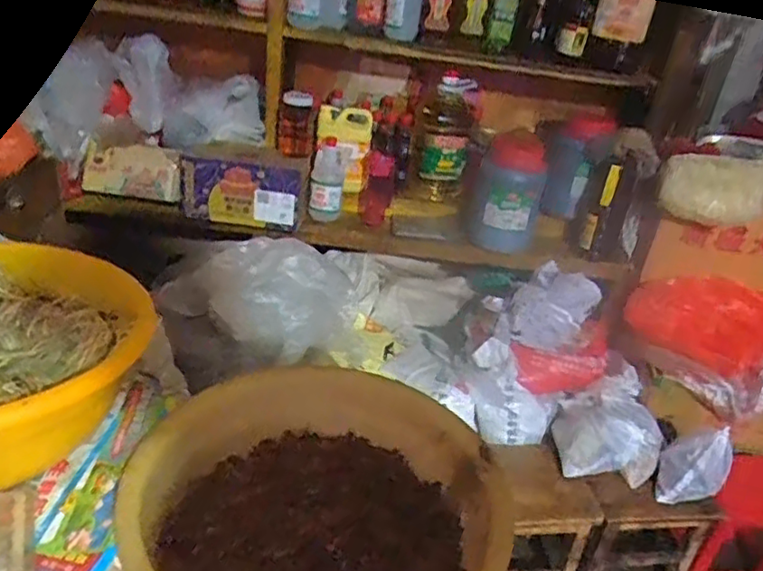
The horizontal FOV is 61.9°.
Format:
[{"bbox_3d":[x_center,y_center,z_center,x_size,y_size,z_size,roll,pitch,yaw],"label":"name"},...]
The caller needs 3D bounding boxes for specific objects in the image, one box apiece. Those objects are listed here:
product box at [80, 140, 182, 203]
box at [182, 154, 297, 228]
[{"bbox_3d":[-0.625,-0.285,1.594,0.233,0.122,0.045,6,29,-3],"label":"product box"},{"bbox_3d":[-0.366,-0.240,1.657,0.298,0.149,0.059,8,29,1],"label":"box"}]

